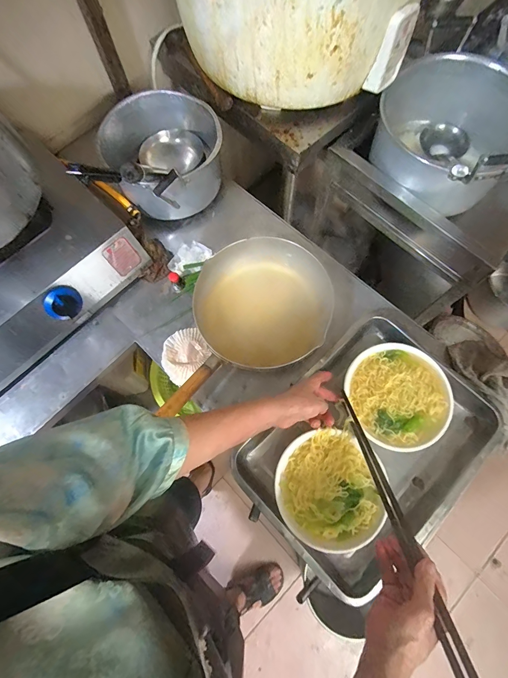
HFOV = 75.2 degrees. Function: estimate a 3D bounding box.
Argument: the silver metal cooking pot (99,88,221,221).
[{"bbox_3d":[-0.176,-0.374,0.670,0.224,0.146,0.238,-1,73,2],"label":"silver metal cooking pot"}]

